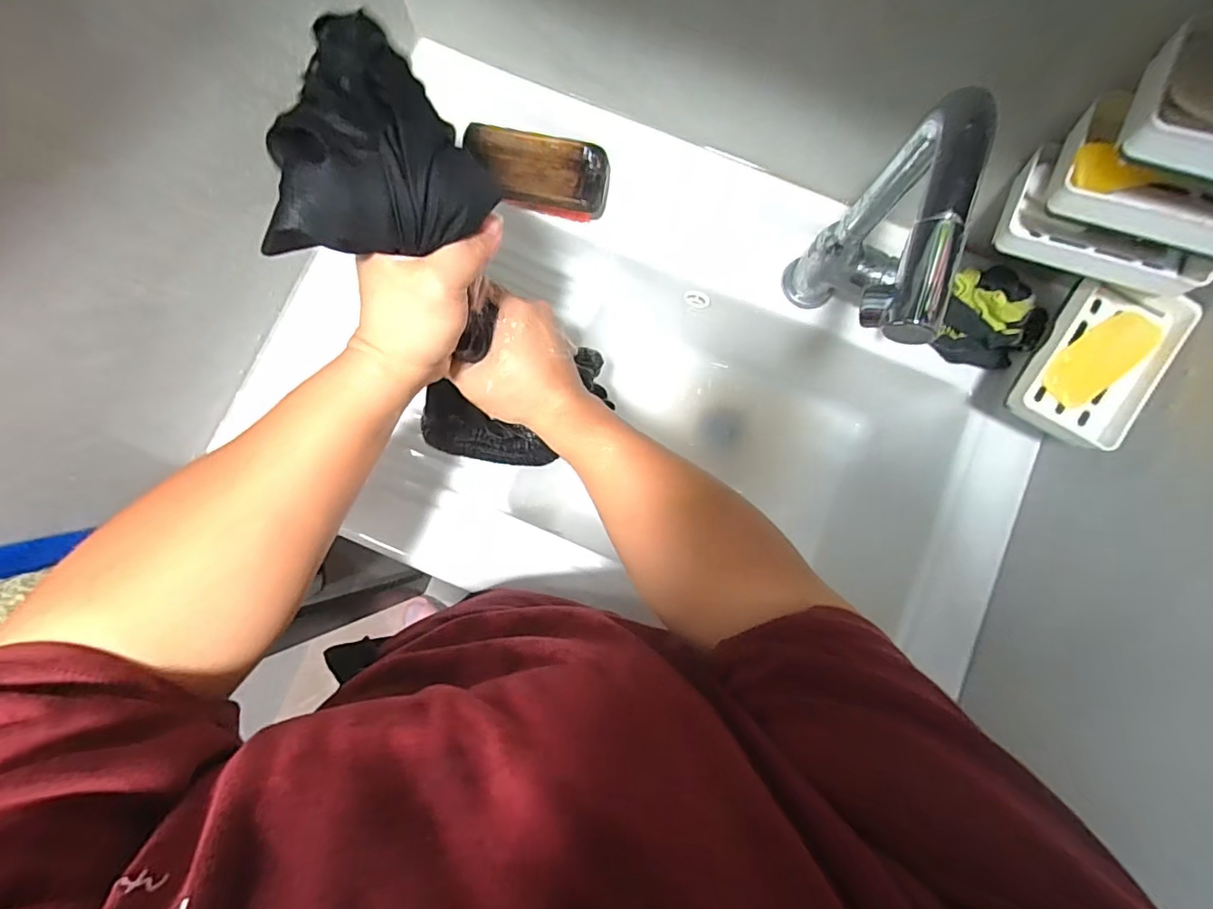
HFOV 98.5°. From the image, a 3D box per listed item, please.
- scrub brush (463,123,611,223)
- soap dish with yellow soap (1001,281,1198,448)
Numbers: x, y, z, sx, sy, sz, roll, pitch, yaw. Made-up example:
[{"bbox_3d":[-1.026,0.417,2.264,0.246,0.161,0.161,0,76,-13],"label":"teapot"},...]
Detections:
[{"bbox_3d":[-0.067,-0.263,0.503,0.132,0.041,0.071,10,83,1],"label":"scrub brush"},{"bbox_3d":[0.360,-0.073,0.389,0.083,0.039,0.121,29,84,4],"label":"soap dish with yellow soap"}]

